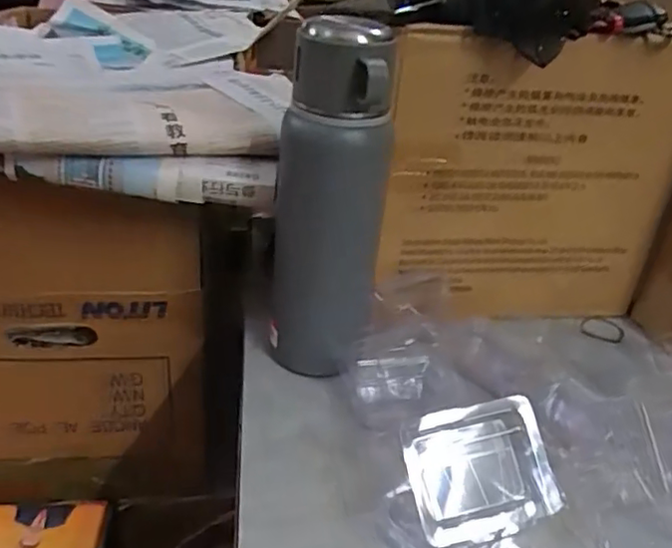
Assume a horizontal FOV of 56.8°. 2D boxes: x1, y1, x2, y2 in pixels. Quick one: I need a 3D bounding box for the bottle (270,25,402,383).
[{"bbox_3d":[-0.007,-0.044,0.475,0.084,0.275,0.065,8,30,1],"label":"bottle"}]

